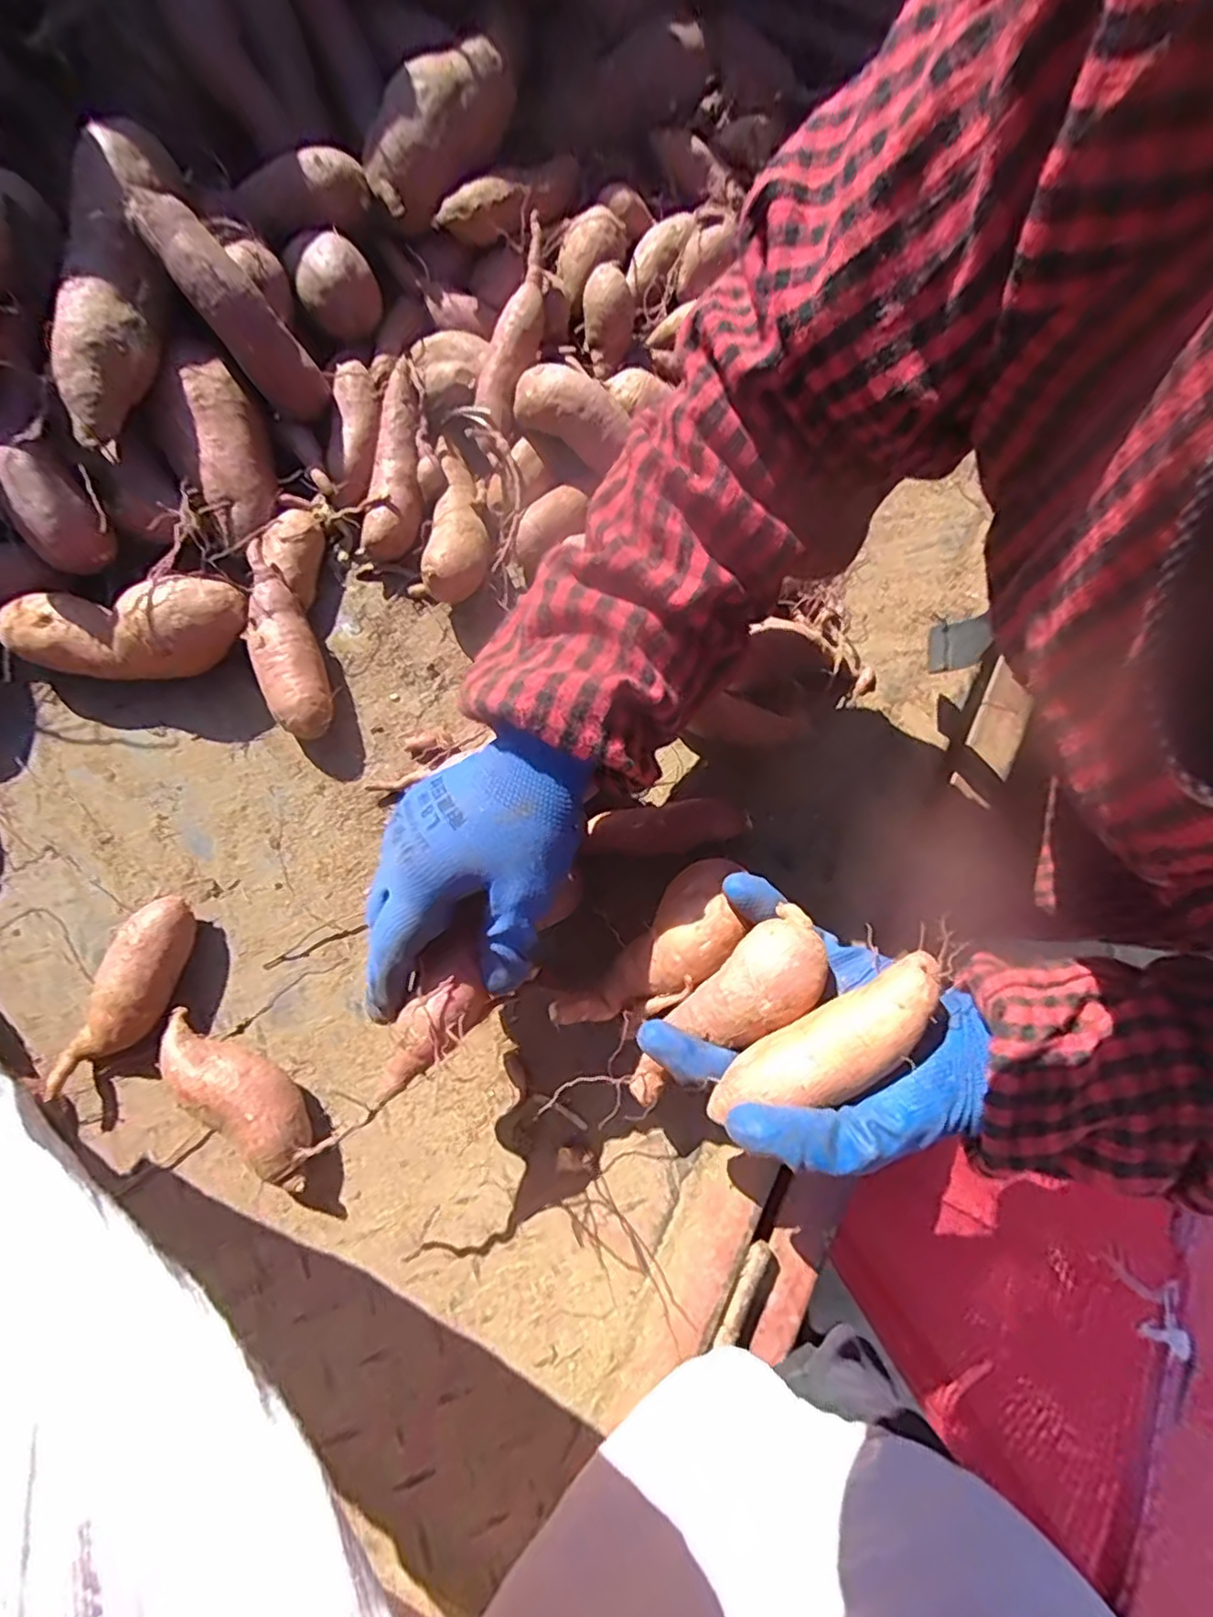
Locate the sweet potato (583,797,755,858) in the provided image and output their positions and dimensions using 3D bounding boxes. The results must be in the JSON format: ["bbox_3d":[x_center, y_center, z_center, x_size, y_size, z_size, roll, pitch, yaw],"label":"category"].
[{"bbox_3d":[0.041,0.014,0.423,0.100,0.032,0.029,-8,76,-4],"label":"sweet potato"}]

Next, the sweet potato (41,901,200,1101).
[{"bbox_3d":[-0.279,0.110,0.386,0.038,0.038,0.115,20,76,3],"label":"sweet potato"}]

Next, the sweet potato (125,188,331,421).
[{"bbox_3d":[-0.238,-0.325,0.424,0.042,0.135,0.050,25,73,44],"label":"sweet potato"}]

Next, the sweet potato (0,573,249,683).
[{"bbox_3d":[-0.311,-0.115,0.430,0.144,0.064,0.052,-6,76,-3],"label":"sweet potato"}]

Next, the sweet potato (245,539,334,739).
[{"bbox_3d":[-0.214,-0.110,0.441,0.040,0.051,0.131,-17,77,-6],"label":"sweet potato"}]

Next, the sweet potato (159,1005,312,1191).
[{"bbox_3d":[-0.205,0.161,0.373,0.115,0.046,0.038,41,78,8],"label":"sweet potato"}]

